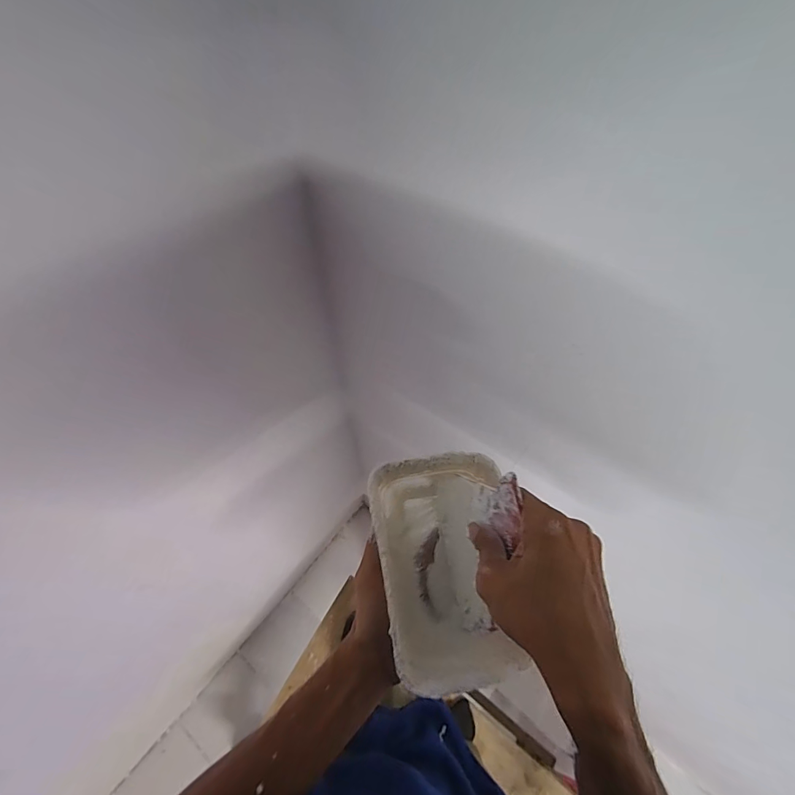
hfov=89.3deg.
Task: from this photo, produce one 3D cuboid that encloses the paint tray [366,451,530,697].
[{"bbox_3d":[0.039,0.140,0.339,0.104,0.050,0.172,-7,65,-6],"label":"paint tray"}]

